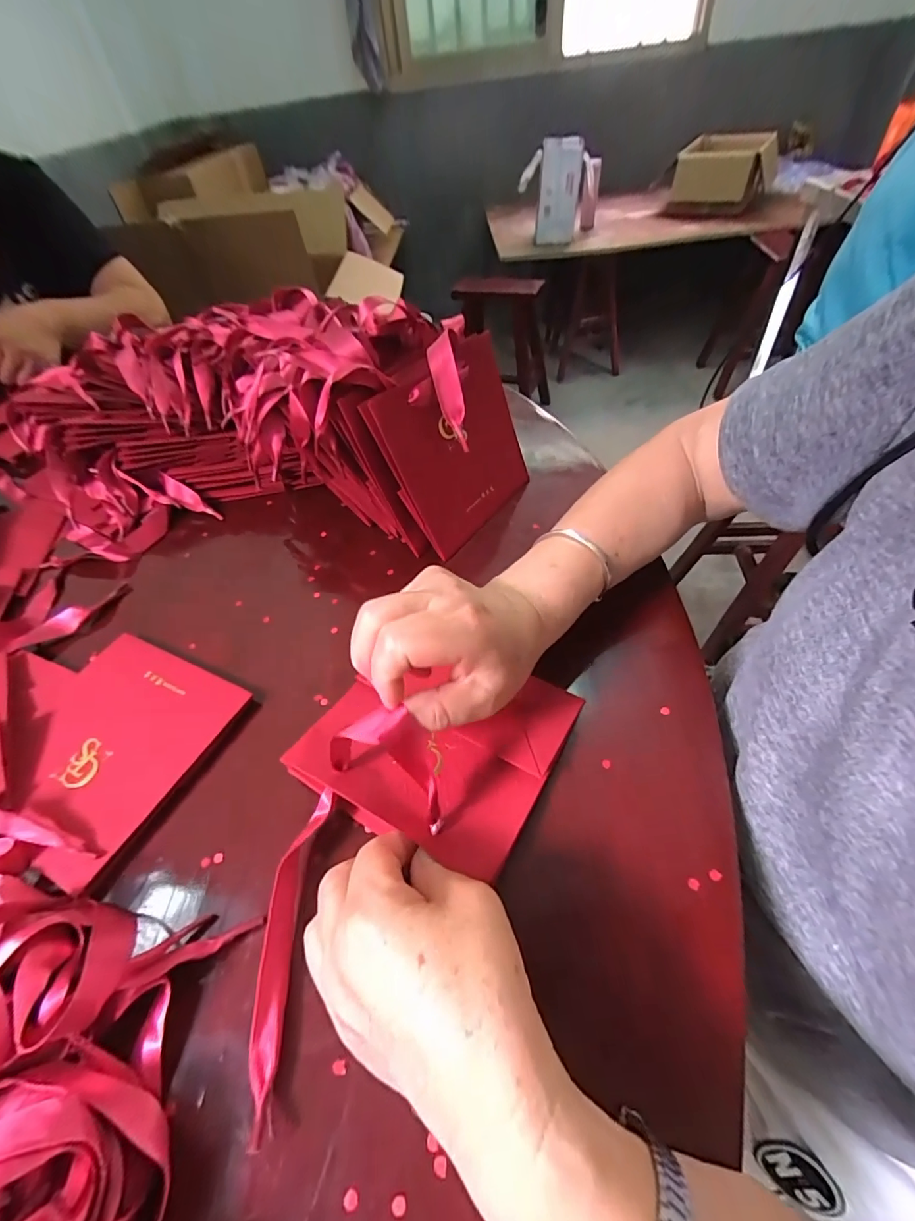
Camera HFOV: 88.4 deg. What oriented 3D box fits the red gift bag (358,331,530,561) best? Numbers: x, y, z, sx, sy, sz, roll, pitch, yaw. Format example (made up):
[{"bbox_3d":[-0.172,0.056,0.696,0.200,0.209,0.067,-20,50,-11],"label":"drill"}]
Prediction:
[{"bbox_3d":[0.003,-0.141,0.408,0.021,0.142,0.142,16,52,42],"label":"red gift bag"}]

